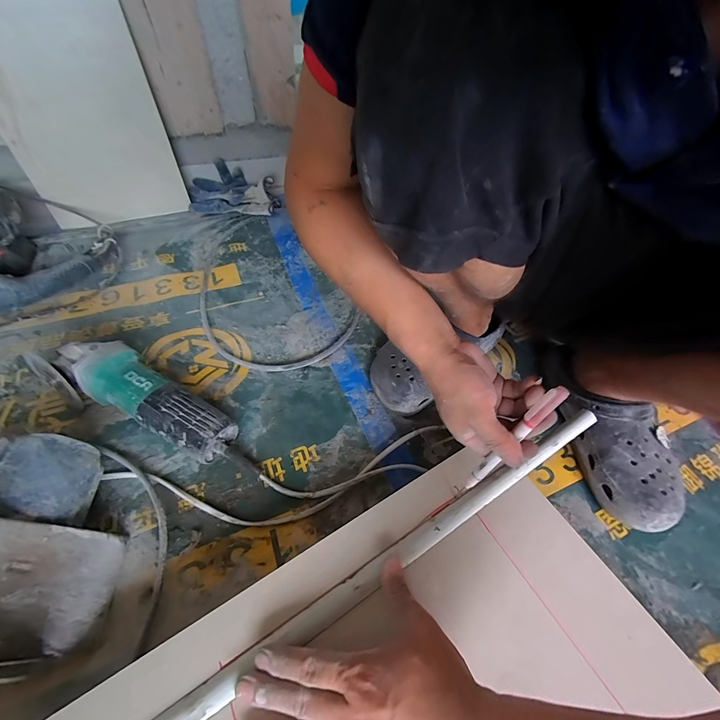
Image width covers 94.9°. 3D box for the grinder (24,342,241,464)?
[{"bbox_3d":[-0.291,0.050,0.434,0.265,0.073,0.088,25,55,14],"label":"grinder"}]

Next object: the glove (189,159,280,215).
[{"bbox_3d":[-0.301,-0.403,0.787,0.201,0.062,0.124,0,53,-5],"label":"glove"}]

